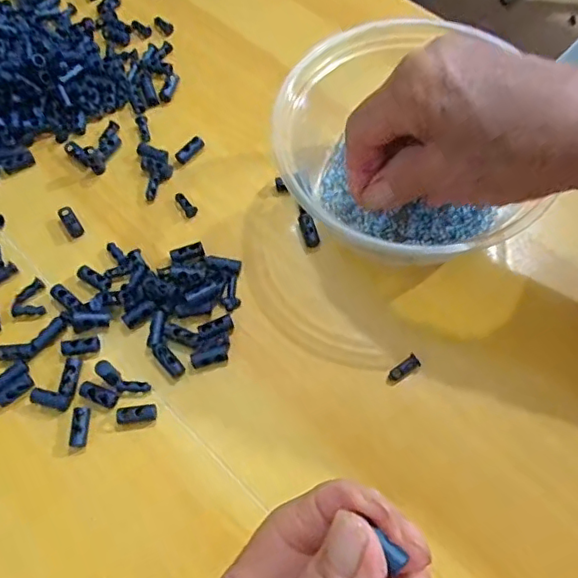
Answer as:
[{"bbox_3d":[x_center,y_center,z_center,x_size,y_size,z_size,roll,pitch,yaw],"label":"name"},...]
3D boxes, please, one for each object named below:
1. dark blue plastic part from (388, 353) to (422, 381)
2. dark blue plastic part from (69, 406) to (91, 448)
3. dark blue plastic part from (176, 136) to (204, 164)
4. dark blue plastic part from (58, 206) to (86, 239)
[{"bbox_3d":[0.056,0.039,0.278,0.018,0.004,0.007,-32,69,-12],"label":"dark blue plastic part"},{"bbox_3d":[-0.100,0.066,0.272,0.008,0.004,0.019,1,66,2],"label":"dark blue plastic part"},{"bbox_3d":[-0.058,-0.083,0.338,0.009,0.007,0.020,36,72,16],"label":"dark blue plastic part"},{"bbox_3d":[-0.123,-0.038,0.321,0.009,0.005,0.021,-32,69,-12],"label":"dark blue plastic part"}]

